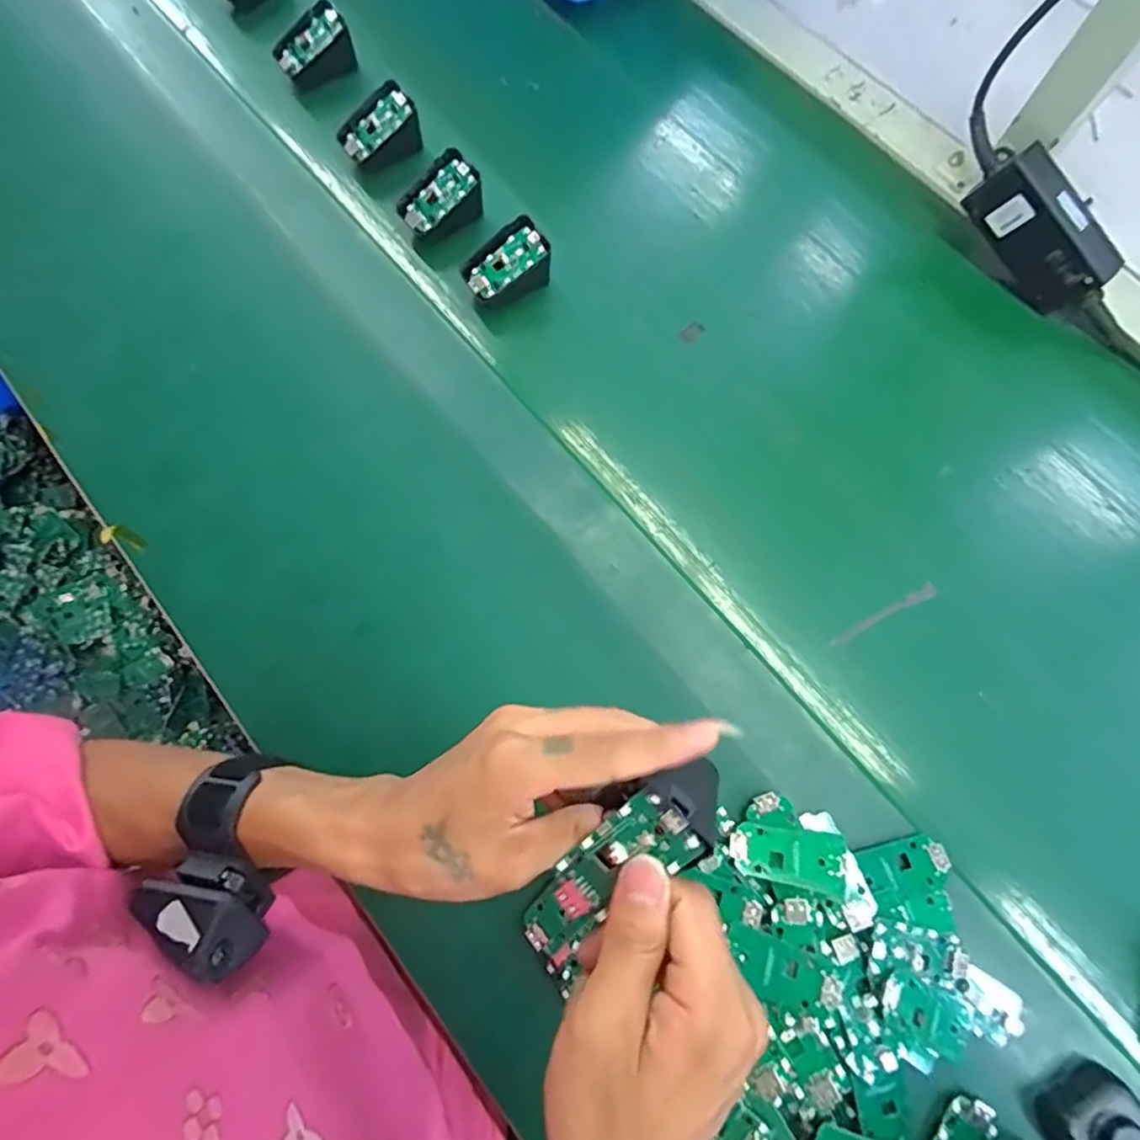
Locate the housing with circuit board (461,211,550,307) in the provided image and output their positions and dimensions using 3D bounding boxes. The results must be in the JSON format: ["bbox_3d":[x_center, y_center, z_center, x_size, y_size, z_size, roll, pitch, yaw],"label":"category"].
[{"bbox_3d":[-0.050,-0.239,0.487,0.066,0.041,0.047,-23,75,-6],"label":"housing with circuit board"}]

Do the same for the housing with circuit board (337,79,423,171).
[{"bbox_3d":[-0.163,-0.374,0.522,0.067,0.039,0.045,-41,78,-10],"label":"housing with circuit board"}]

